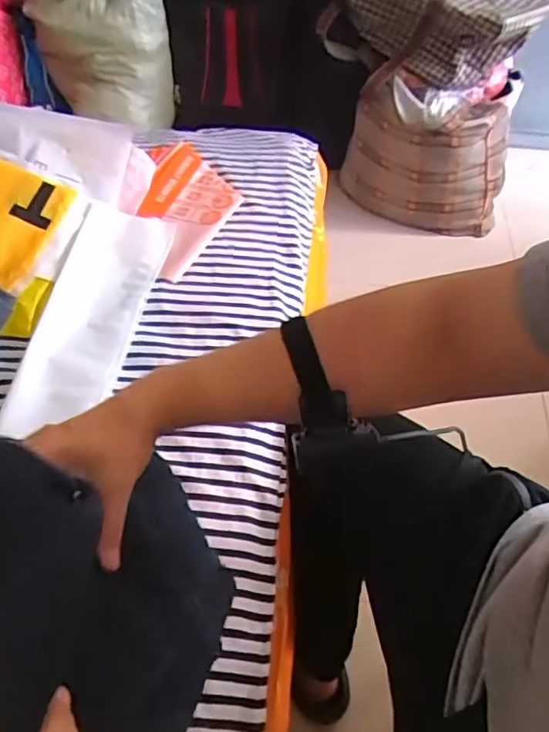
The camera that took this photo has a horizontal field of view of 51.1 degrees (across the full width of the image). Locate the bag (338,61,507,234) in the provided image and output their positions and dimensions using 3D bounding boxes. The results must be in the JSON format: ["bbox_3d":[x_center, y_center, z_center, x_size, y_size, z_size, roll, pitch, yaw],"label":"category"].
[{"bbox_3d":[0.403,-0.551,1.541,0.423,0.333,0.175,11,53,7],"label":"bag"}]

